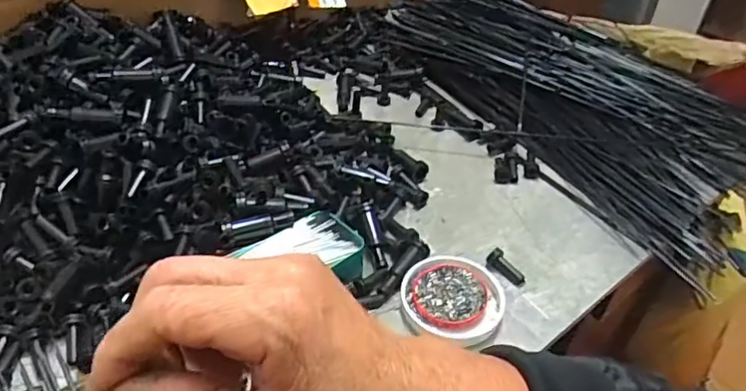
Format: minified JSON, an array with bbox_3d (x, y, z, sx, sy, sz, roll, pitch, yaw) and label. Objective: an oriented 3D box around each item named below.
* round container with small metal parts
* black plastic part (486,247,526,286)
[{"bbox_3d":[0.070,0.090,0.513,0.088,0.020,0.084,3,40,-2],"label":"round container with small metal parts"},{"bbox_3d":[0.125,0.068,0.543,0.014,0.011,0.041,-31,67,-34],"label":"black plastic part"}]

